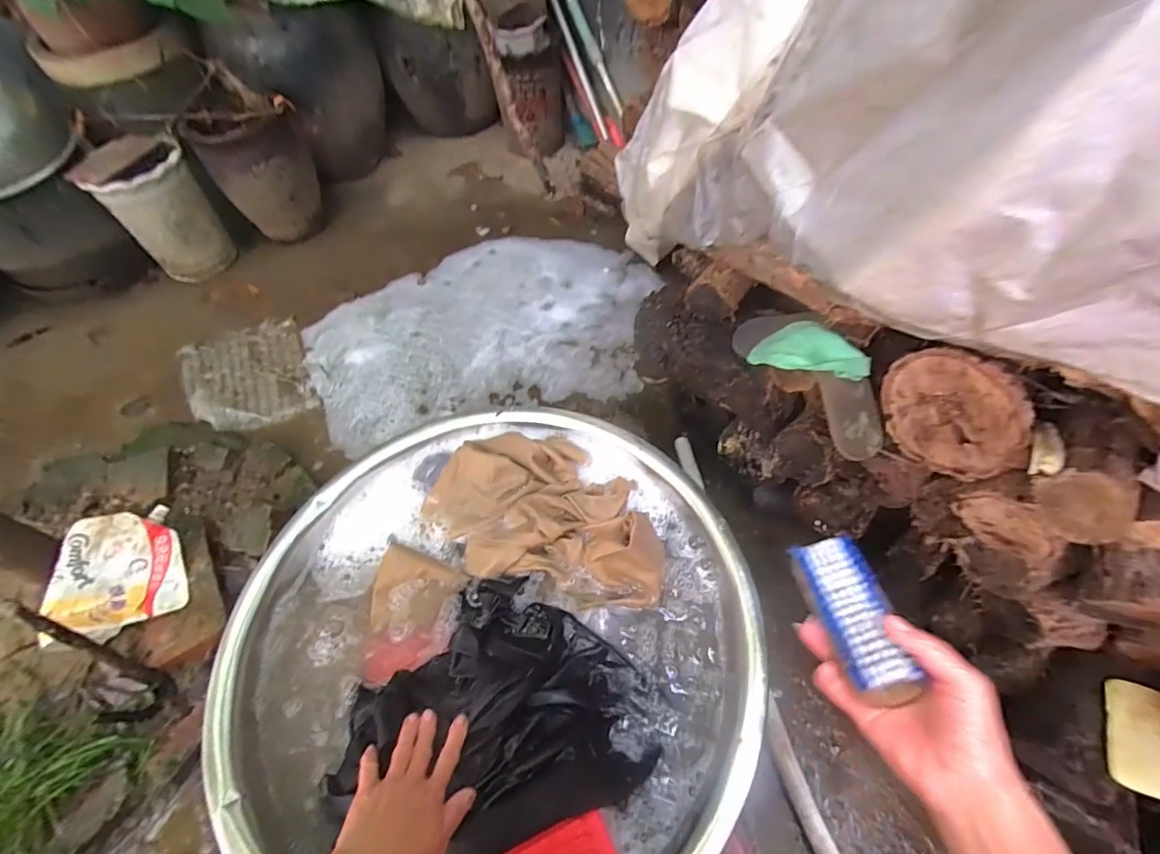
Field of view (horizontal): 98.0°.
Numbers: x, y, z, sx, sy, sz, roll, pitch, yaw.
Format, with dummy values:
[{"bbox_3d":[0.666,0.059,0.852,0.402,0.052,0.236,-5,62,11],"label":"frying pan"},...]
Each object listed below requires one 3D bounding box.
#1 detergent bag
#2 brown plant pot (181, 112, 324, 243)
[{"bbox_3d":[-0.677,0.213,0.732,0.159,0.040,0.173,-10,70,-49],"label":"detergent bag"},{"bbox_3d":[-0.801,-0.637,1.302,0.230,0.324,0.260,-30,57,-16],"label":"brown plant pot"}]

